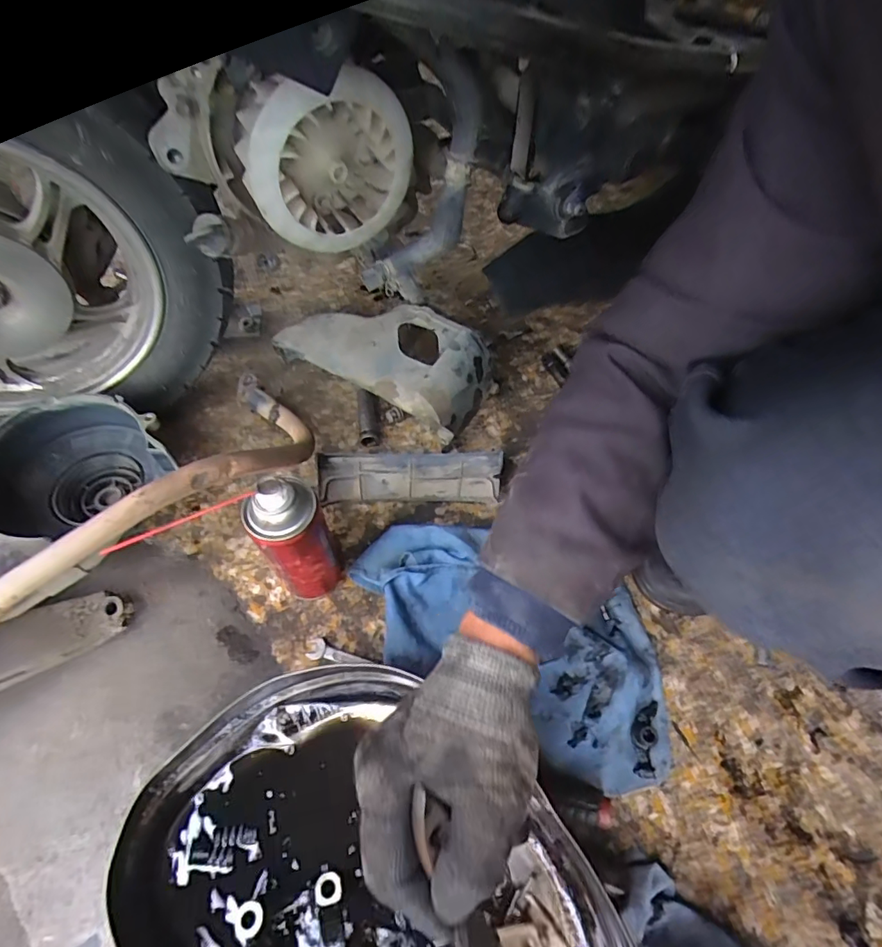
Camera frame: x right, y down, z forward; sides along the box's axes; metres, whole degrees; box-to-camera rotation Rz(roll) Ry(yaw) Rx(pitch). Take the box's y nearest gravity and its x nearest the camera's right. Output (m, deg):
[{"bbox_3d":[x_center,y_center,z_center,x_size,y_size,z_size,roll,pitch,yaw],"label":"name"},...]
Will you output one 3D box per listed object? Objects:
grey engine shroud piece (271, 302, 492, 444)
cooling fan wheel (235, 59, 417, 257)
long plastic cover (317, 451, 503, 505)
[{"bbox_3d":[-0.065,-0.141,0.622,0.238,0.101,0.125,29,62,16],"label":"grey engine shroud piece"},{"bbox_3d":[-0.081,-0.235,0.387,0.130,0.117,0.054,-18,60,-13],"label":"cooling fan wheel"},{"bbox_3d":[-0.034,0.002,0.572,0.199,0.030,0.068,-1,58,-2],"label":"long plastic cover"}]

